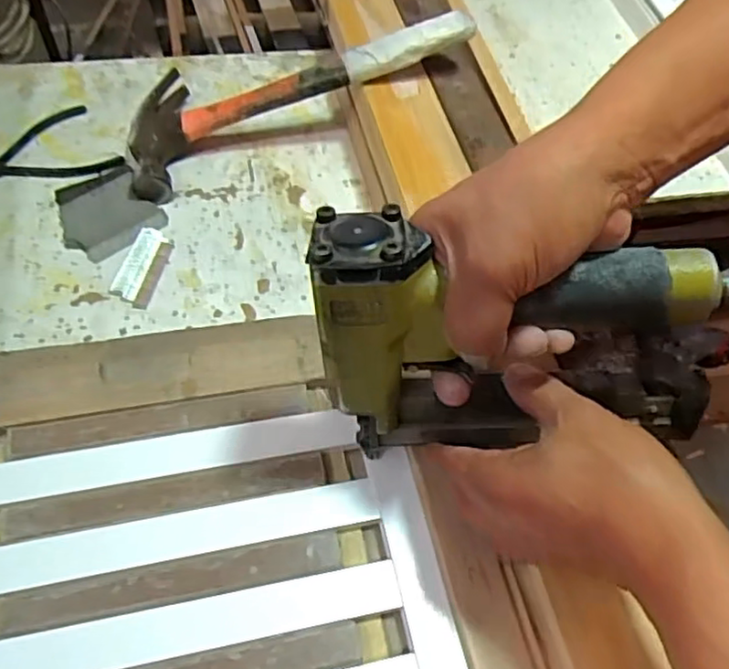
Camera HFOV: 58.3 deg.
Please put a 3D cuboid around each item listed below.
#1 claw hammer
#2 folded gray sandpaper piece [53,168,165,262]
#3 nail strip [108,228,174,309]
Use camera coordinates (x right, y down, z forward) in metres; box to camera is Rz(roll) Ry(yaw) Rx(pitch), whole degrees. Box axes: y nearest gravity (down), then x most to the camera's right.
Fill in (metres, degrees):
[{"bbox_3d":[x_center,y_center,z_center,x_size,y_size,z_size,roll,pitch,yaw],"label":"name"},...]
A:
[{"bbox_3d":[-0.057,-0.205,0.547,0.301,0.042,0.141,-18,55,4],"label":"claw hammer"},{"bbox_3d":[-0.207,-0.100,0.516,0.073,0.009,0.083,-35,66,-25],"label":"folded gray sandpaper piece"},{"bbox_3d":[-0.166,-0.051,0.489,0.032,0.008,0.070,11,56,2],"label":"nail strip"}]

